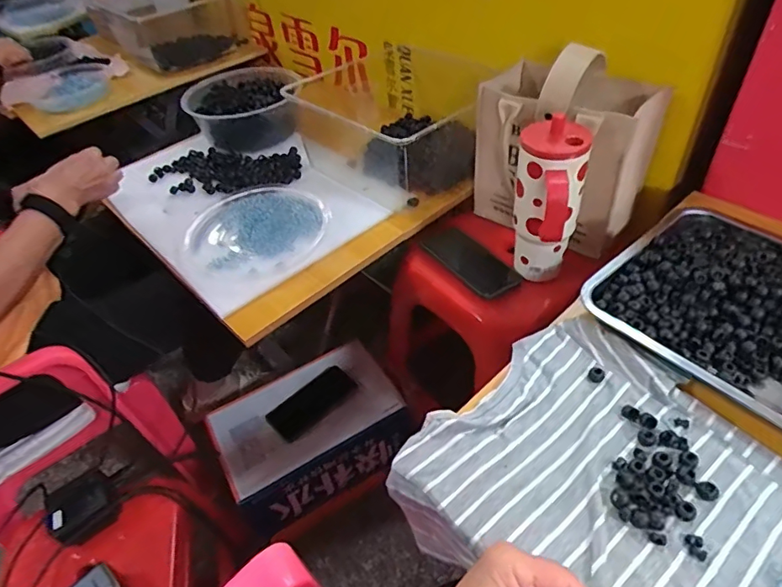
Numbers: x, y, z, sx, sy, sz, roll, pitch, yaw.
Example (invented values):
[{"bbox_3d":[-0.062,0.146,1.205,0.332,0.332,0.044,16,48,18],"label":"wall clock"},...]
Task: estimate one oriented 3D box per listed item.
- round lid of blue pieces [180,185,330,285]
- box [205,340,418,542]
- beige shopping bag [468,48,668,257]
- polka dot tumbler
[{"bbox_3d":[-0.218,-0.100,0.819,0.220,0.033,0.214,-4,45,4],"label":"round lid of blue pieces"},{"bbox_3d":[-0.148,0.266,0.987,0.322,0.162,0.218,-24,47,-15],"label":"box"},{"bbox_3d":[0.254,-0.224,0.762,0.146,0.257,0.236,-38,52,-26],"label":"beige shopping bag"},{"bbox_3d":[0.204,-0.107,0.681,0.082,0.211,0.106,10,48,17],"label":"polka dot tumbler"}]

